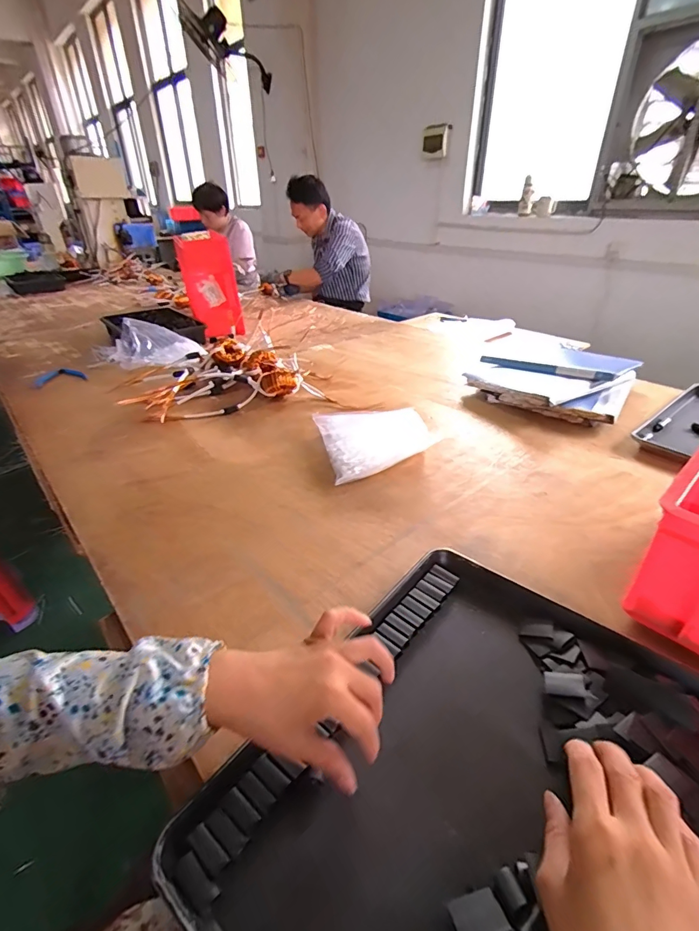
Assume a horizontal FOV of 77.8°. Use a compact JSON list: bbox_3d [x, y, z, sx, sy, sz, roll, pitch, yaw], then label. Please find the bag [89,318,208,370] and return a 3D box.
[{"bbox_3d":[-0.606,-0.360,1.265,0.311,0.116,0.141,-7,33,-12],"label":"bag"}]

